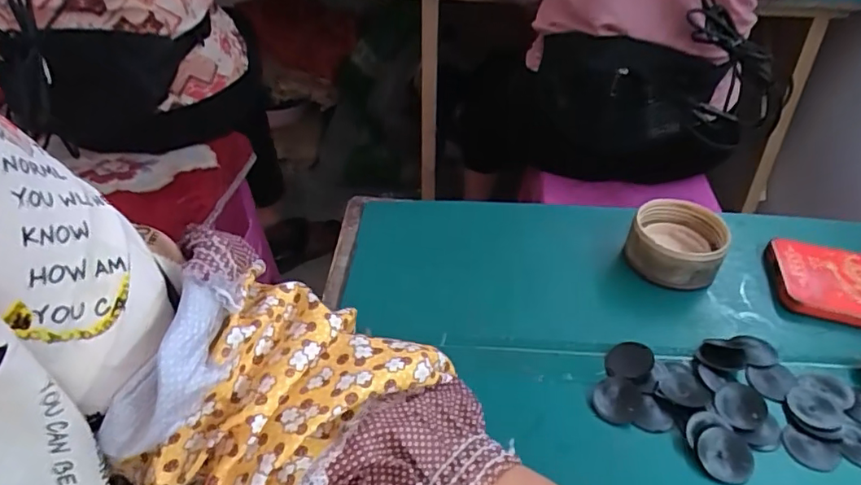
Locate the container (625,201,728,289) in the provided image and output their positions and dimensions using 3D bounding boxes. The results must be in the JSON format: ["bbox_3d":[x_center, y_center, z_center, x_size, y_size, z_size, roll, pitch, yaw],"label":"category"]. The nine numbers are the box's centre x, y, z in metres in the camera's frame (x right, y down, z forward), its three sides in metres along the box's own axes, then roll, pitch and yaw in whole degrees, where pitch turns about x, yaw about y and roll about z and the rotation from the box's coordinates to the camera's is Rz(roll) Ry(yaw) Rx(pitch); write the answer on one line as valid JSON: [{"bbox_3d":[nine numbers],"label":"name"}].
[{"bbox_3d":[0.183,0.001,0.412,0.064,0.039,0.064,2,40,-2],"label":"container"}]

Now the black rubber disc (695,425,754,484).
[{"bbox_3d":[0.158,0.114,0.296,0.028,0.004,0.029,-1,57,2],"label":"black rubber disc"}]

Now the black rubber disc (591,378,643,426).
[{"bbox_3d":[0.109,0.093,0.321,0.028,0.004,0.027,-2,56,3],"label":"black rubber disc"}]

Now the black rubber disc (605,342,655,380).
[{"bbox_3d":[0.122,0.073,0.340,0.029,0.004,0.028,-15,33,10],"label":"black rubber disc"}]

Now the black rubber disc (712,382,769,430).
[{"bbox_3d":[0.177,0.094,0.315,0.026,0.008,0.030,28,45,26],"label":"black rubber disc"}]

